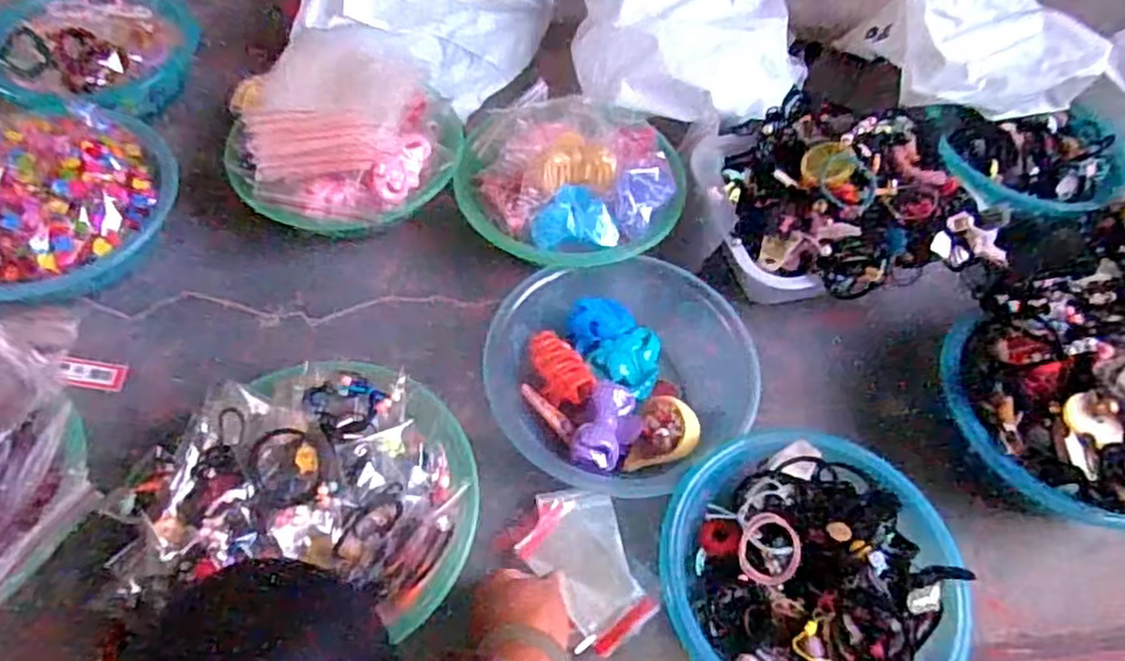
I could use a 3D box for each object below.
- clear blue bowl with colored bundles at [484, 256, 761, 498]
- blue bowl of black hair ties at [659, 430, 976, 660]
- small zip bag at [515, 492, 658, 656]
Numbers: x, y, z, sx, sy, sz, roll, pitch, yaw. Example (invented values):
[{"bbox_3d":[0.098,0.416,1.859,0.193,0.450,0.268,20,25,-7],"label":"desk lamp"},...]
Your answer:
[{"bbox_3d":[0.051,0.042,0.662,0.237,0.064,0.217,-7,57,-8],"label":"clear blue bowl with colored bundles"},{"bbox_3d":[0.188,0.188,0.553,0.219,0.066,0.207,2,56,-2],"label":"blue bowl of black hair ties"},{"bbox_3d":[0.018,0.194,0.589,0.084,0.015,0.128,-18,59,-15],"label":"small zip bag"}]

